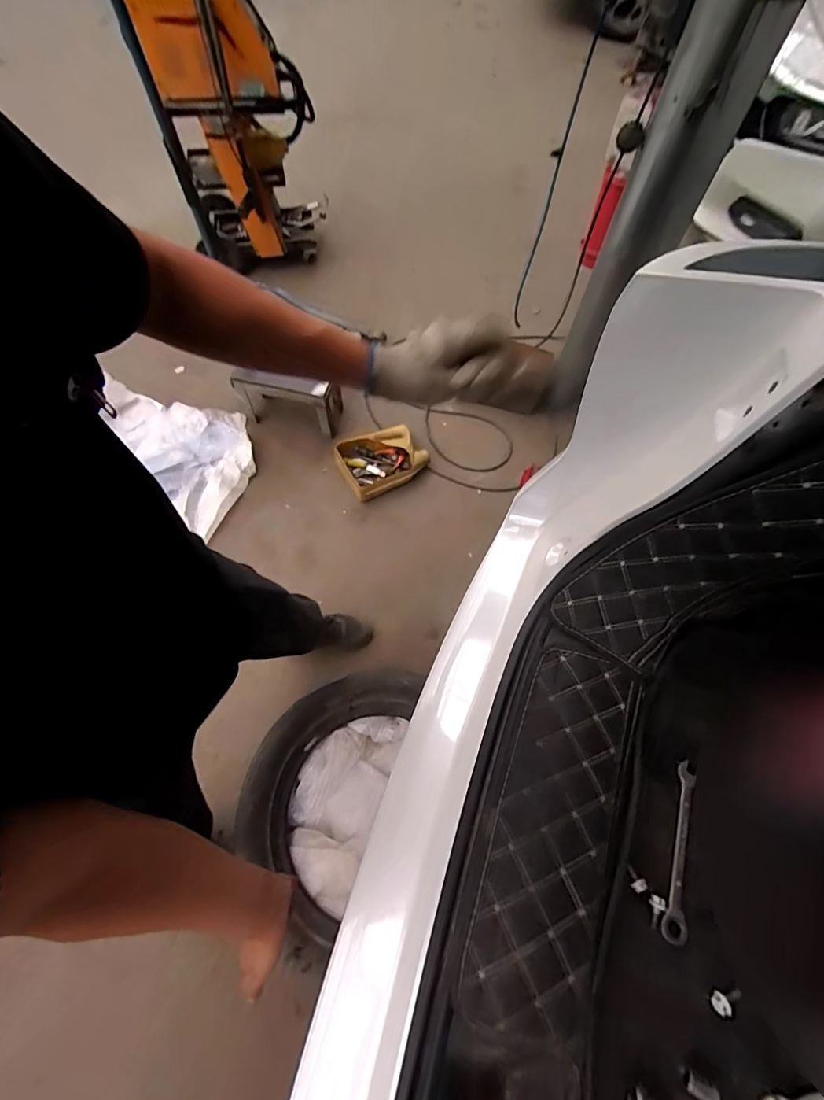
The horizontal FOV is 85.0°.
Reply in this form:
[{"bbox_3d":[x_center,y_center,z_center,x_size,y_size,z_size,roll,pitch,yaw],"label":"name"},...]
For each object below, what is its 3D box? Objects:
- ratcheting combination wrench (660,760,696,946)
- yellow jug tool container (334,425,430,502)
[{"bbox_3d":[0.280,0.309,0.471,0.022,0.006,0.166,19,63,7],"label":"ratcheting combination wrench"},{"bbox_3d":[-0.105,-0.325,1.565,0.272,0.088,0.211,-27,67,-16],"label":"yellow jug tool container"}]

